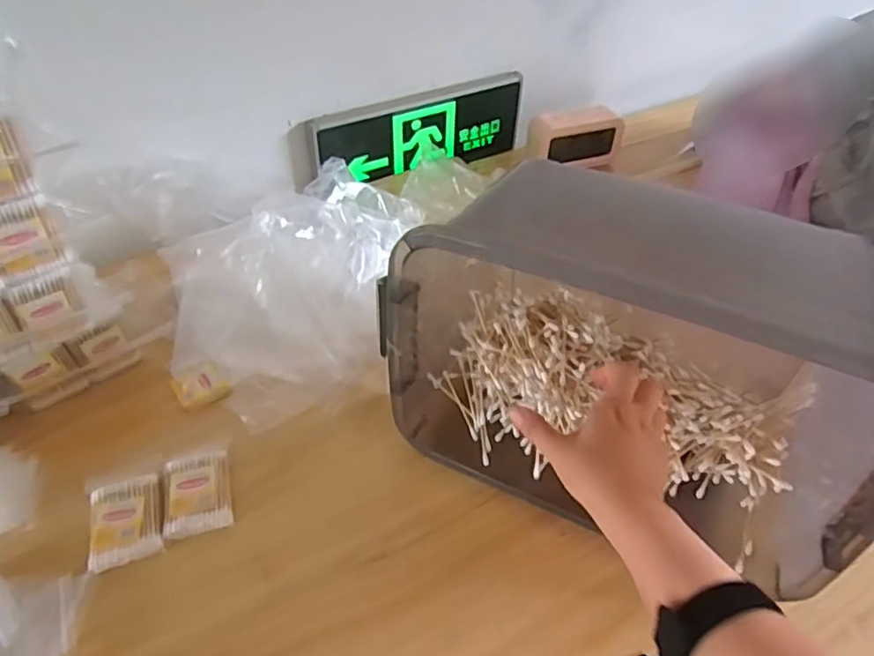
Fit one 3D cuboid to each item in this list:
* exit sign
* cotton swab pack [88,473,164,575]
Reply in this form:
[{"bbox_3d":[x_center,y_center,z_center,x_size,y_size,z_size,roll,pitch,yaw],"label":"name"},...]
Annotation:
[{"bbox_3d":[-0.032,-0.275,0.892,0.371,0.122,0.052,-21,50,-19],"label":"exit sign"},{"bbox_3d":[-0.271,0.166,0.533,0.058,0.012,0.077,-14,48,-14],"label":"cotton swab pack"}]

